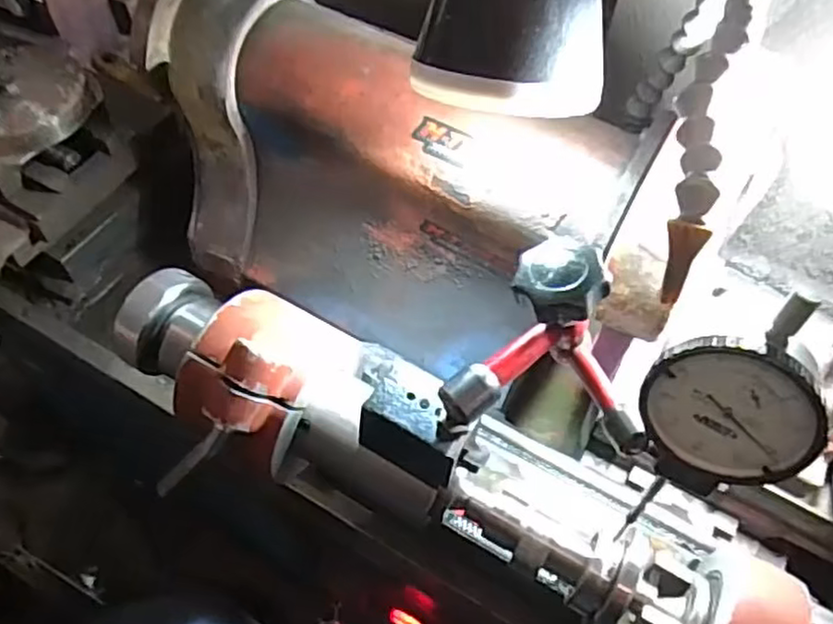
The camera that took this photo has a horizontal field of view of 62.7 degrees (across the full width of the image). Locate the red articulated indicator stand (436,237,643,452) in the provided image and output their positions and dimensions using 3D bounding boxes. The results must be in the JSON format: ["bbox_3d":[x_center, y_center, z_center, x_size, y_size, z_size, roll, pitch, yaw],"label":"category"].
[{"bbox_3d":[0.051,0.011,0.272,0.073,0.060,0.063,8,58,2],"label":"red articulated indicator stand"}]

